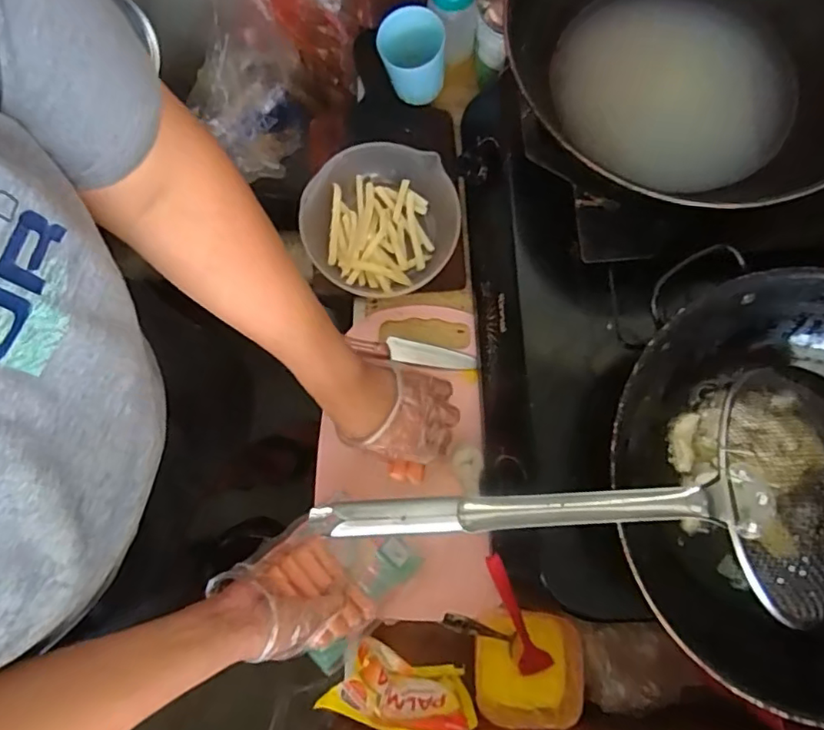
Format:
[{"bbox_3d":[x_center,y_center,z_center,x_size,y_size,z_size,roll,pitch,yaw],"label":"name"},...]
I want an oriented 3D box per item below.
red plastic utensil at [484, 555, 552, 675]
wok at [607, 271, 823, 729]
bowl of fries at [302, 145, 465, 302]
[{"bbox_3d":[0.098,0.236,0.530,0.031,0.015,0.170,-23,116,-3],"label":"red plastic utensil"},{"bbox_3d":[0.302,0.086,0.432,0.285,0.084,0.304,0,78,2],"label":"wok"},{"bbox_3d":[-0.034,-0.161,0.638,0.172,0.049,0.156,-43,80,-7],"label":"bowl of fries"}]

